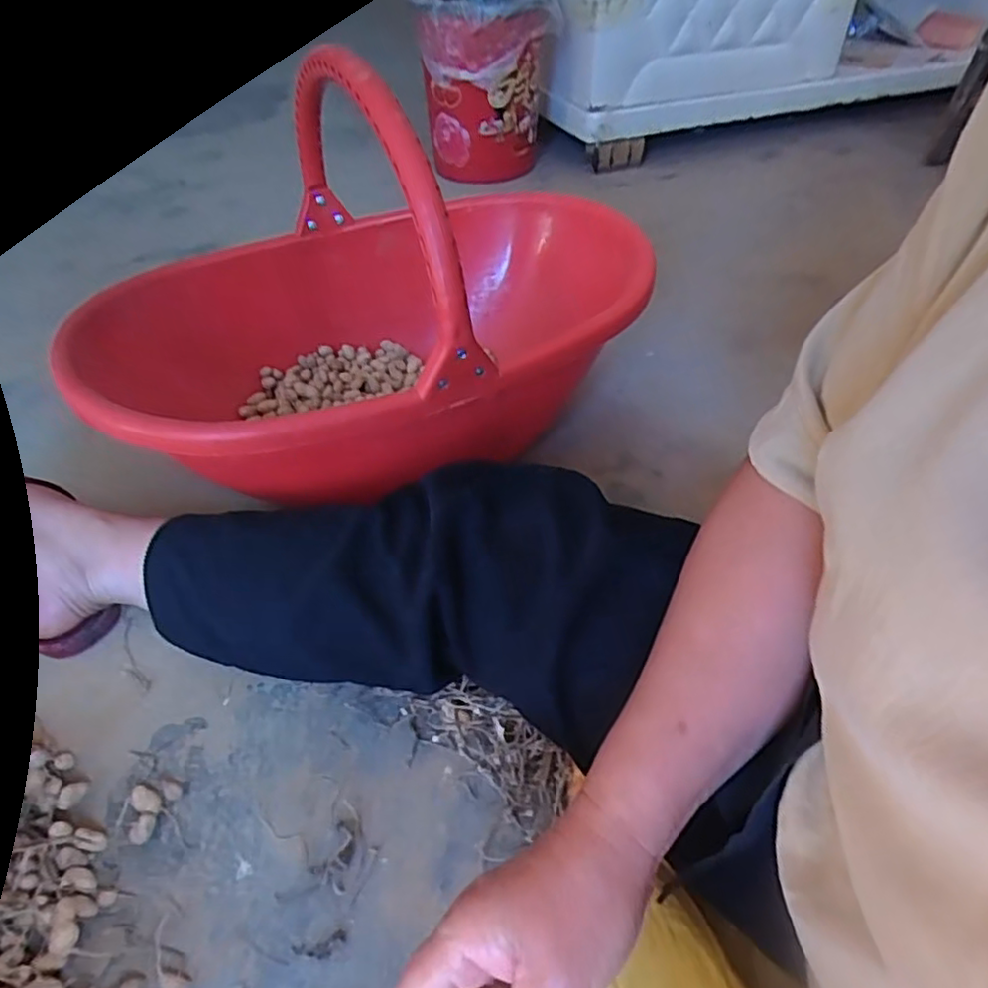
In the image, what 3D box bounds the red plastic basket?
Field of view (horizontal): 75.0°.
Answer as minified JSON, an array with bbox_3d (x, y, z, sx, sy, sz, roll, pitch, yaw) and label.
[{"bbox_3d":[-0.094,-0.197,0.579,0.452,0.306,0.338,-16,46,-13],"label":"red plastic basket"}]

